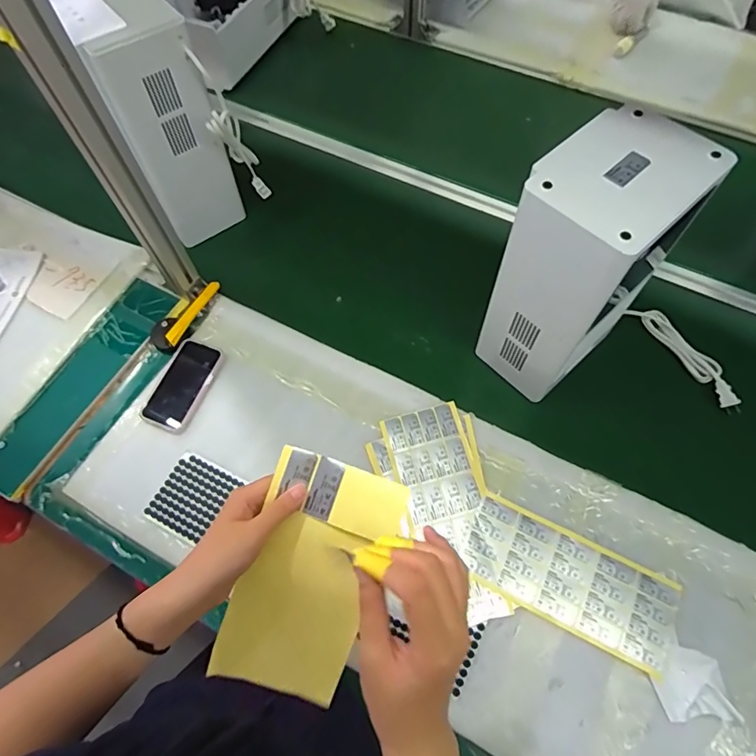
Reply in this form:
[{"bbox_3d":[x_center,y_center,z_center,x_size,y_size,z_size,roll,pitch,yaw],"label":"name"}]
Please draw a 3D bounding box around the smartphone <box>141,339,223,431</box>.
[{"bbox_3d":[-0.311,0.005,0.770,0.078,0.018,0.153,17,66,9],"label":"smartphone"}]

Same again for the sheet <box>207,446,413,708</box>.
[{"bbox_3d":[-0.062,0.184,0.433,0.119,0.015,0.219,20,94,-2],"label":"sheet"}]

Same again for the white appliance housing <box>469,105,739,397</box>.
[{"bbox_3d":[0.260,-0.138,0.652,0.198,0.346,0.146,-39,70,-15],"label":"white appliance housing"}]

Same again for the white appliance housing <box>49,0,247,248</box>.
[{"bbox_3d":[-0.352,-0.428,0.805,0.134,0.352,0.172,-28,67,-11],"label":"white appliance housing"}]

